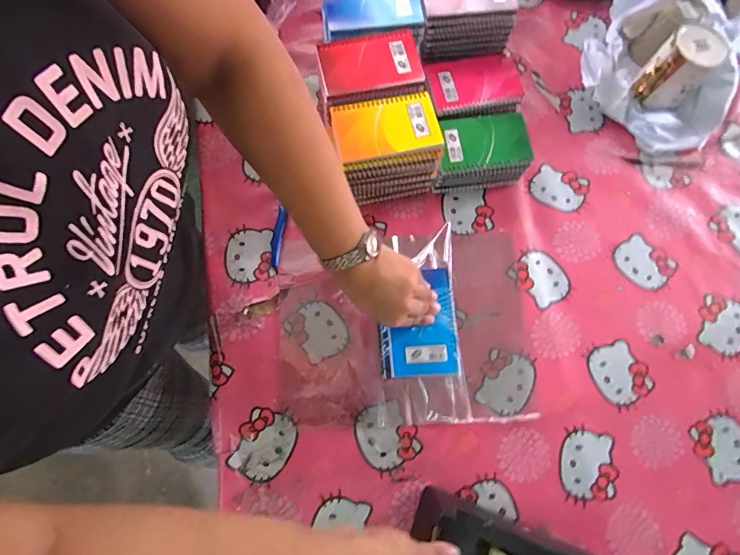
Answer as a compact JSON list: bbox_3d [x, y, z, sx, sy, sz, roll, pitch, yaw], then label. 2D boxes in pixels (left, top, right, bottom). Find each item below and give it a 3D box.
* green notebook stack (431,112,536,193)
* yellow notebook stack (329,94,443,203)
[{"bbox_3d":[0.159,-0.185,0.624,0.131,0.057,0.099,-4,74,-3],"label":"green notebook stack"},{"bbox_3d":[0.020,-0.174,0.590,0.134,0.108,0.098,-12,74,-5],"label":"yellow notebook stack"}]

